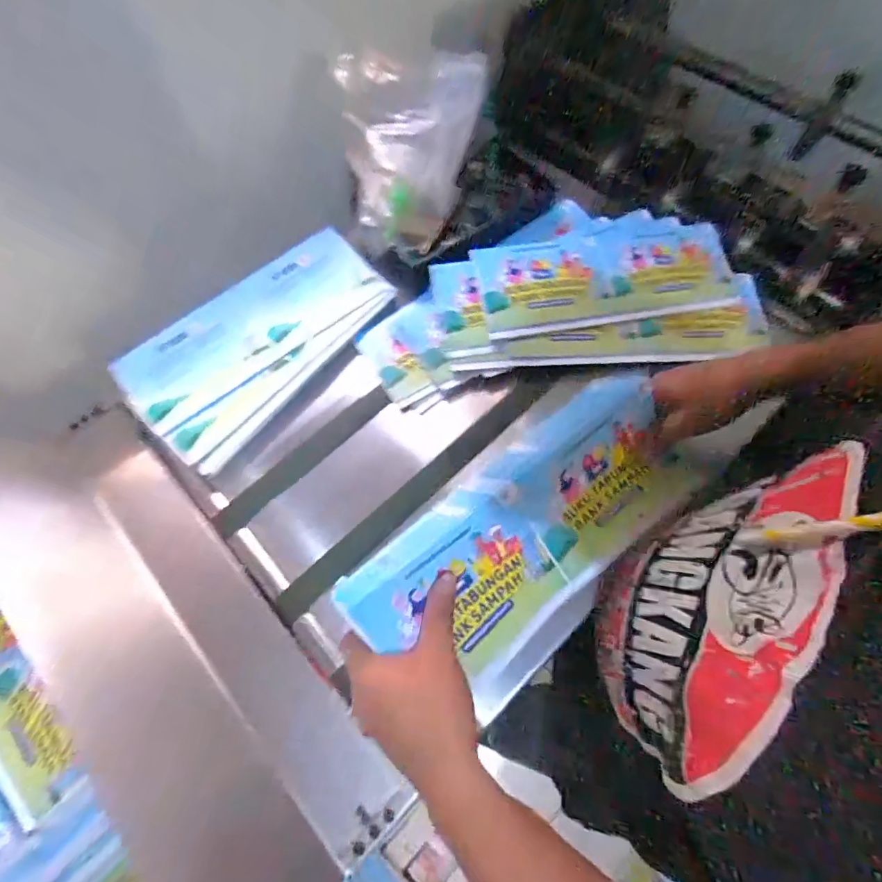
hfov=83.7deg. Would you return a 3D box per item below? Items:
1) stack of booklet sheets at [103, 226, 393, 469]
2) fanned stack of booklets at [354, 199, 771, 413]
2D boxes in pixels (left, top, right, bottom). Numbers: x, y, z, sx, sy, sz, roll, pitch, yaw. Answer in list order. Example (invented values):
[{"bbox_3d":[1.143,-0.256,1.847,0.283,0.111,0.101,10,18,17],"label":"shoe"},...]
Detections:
[{"bbox_3d":[-0.212,-0.124,0.579,0.168,0.043,0.311,36,70,17],"label":"stack of booklet sheets"},{"bbox_3d":[0.133,-0.180,0.593,0.442,0.052,0.226,-9,64,-3],"label":"fanned stack of booklets"}]

